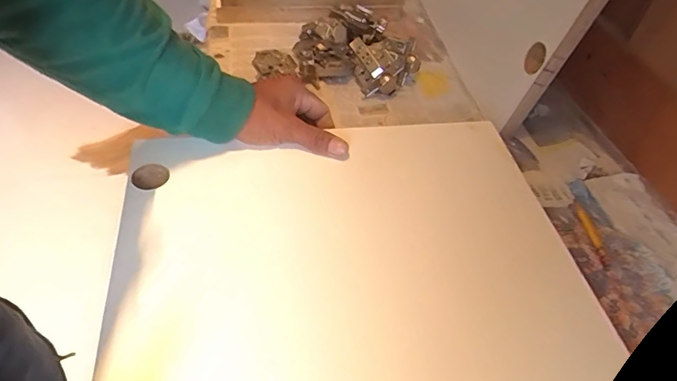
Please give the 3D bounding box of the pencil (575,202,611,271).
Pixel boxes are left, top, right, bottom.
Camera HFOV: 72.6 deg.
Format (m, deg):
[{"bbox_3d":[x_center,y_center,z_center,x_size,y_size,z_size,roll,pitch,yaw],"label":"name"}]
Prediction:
[{"bbox_3d":[0.253,0.043,0.460,0.011,0.006,0.080,-1,47,-5],"label":"pencil"}]

